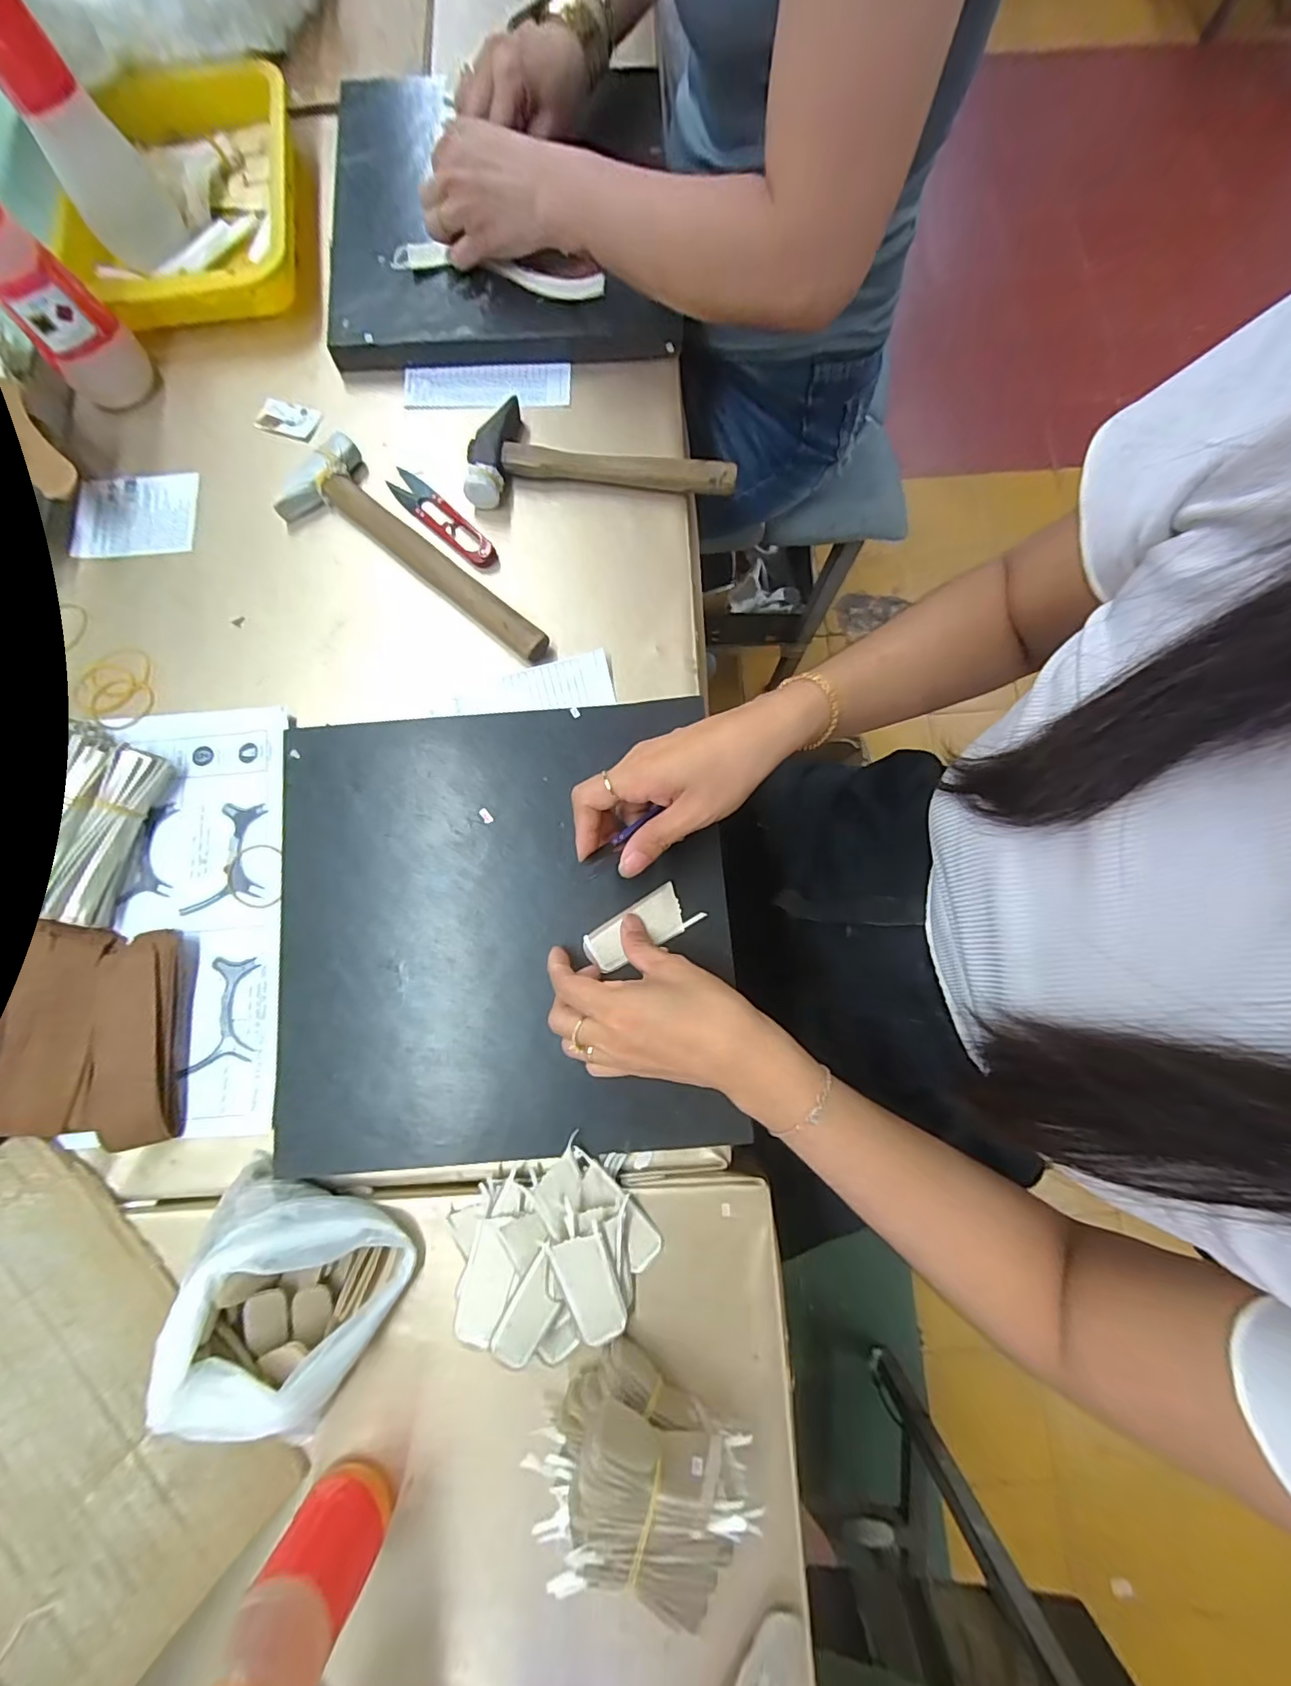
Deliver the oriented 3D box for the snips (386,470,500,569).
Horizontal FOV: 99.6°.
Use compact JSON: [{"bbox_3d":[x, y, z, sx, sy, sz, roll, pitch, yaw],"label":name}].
[{"bbox_3d":[-0.171,-0.272,0.454,0.120,0.013,0.027,43,82,7],"label":"snips"}]

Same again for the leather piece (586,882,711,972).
[{"bbox_3d":[-0.003,0.056,0.368,0.078,0.004,0.033,-27,80,-6],"label":"leather piece"}]

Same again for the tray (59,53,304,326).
[{"bbox_3d":[-0.407,-0.561,0.484,0.190,0.053,0.231,-7,79,-2],"label":"tray"}]

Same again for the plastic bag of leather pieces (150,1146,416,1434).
[{"bbox_3d":[-0.217,0.272,0.325,0.121,0.057,0.105,17,79,3],"label":"plastic bag of leather pieces"}]

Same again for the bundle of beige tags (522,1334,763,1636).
[{"bbox_3d":[-0.004,0.347,0.301,0.108,0.071,0.079,23,80,4],"label":"bundle of beige tags"}]

